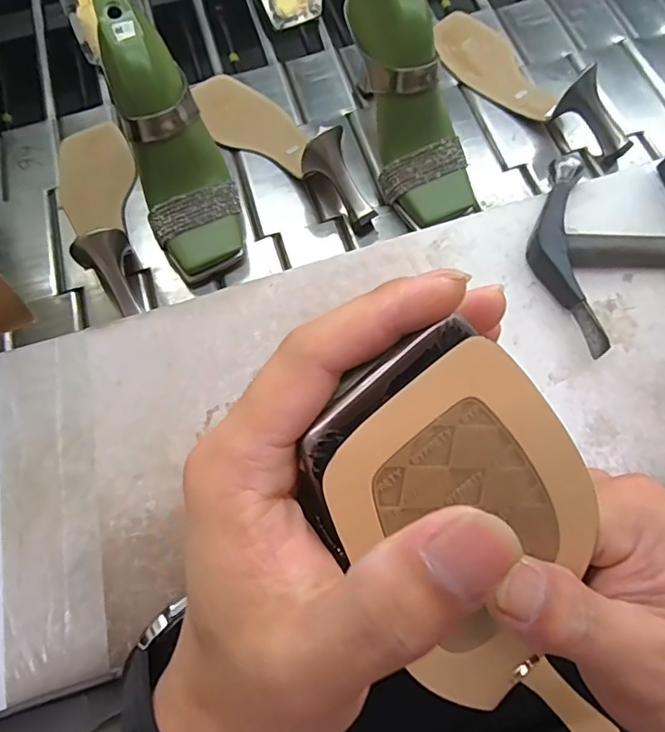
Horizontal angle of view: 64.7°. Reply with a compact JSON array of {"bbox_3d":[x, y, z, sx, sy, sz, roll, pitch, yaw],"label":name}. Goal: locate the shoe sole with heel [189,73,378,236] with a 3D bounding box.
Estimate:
[{"bbox_3d":[-0.056,-0.227,0.513,0.077,0.064,0.261,-37,72,-12],"label":"shoe sole with heel"}]

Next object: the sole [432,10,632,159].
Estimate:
[{"bbox_3d":[0.206,-0.308,0.539,0.255,0.058,0.084,42,75,16],"label":"sole"}]

